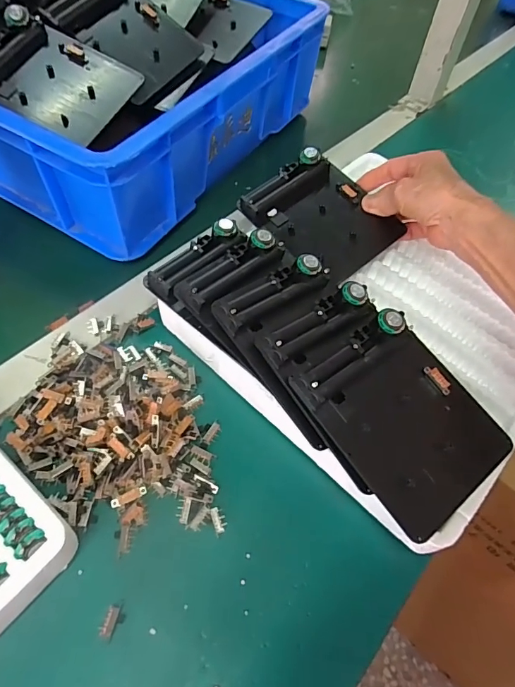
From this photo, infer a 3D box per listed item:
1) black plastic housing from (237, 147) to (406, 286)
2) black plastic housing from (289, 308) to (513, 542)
[{"bbox_3d":[0.063,-0.123,0.408,0.105,0.014,0.125,-40,78,-14],"label":"black plastic housing"},{"bbox_3d":[0.103,0.048,0.290,0.110,0.016,0.126,-30,79,-25],"label":"black plastic housing"}]

